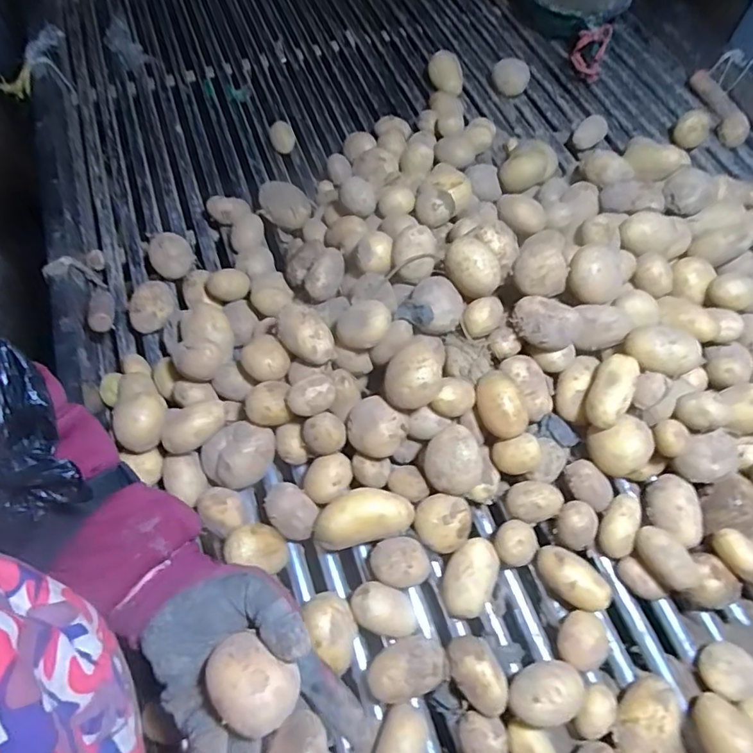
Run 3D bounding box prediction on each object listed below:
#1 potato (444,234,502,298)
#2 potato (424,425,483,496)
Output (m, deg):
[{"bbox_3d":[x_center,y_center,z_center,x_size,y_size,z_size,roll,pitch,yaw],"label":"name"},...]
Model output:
[{"bbox_3d":[0.093,-0.107,0.498,0.046,0.041,0.050,0,60,1],"label":"potato"},{"bbox_3d":[0.071,0.079,0.478,0.051,0.047,0.053,0,60,1],"label":"potato"}]

